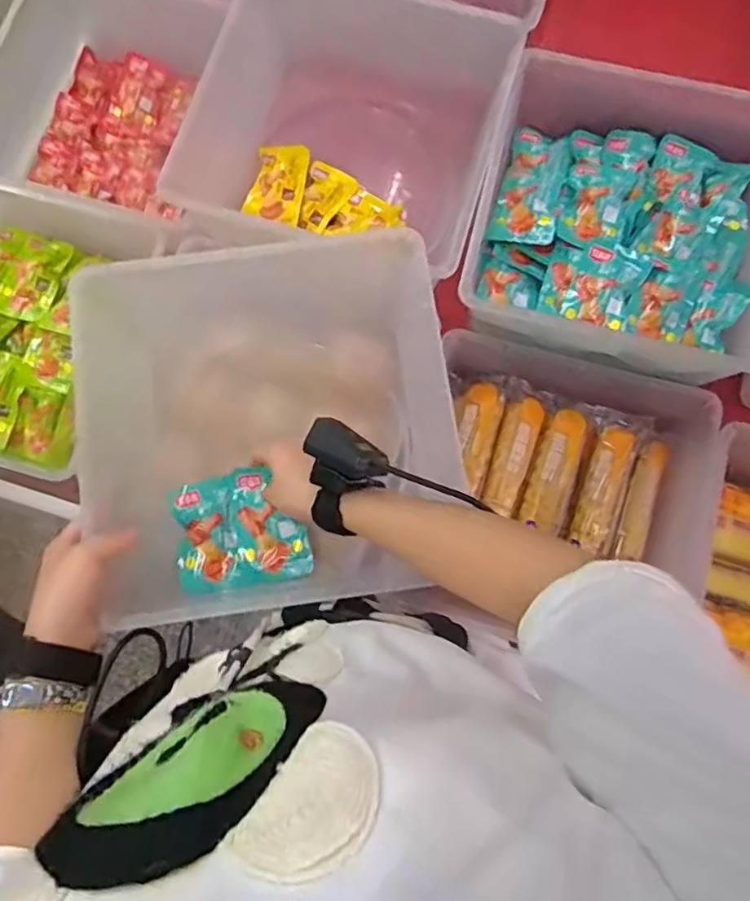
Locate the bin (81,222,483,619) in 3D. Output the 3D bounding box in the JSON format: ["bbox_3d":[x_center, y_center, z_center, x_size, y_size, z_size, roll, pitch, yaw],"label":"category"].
[{"bbox_3d":[-0.089,-0.026,0.580,0.311,0.178,0.287,-8,78,-2],"label":"bin"}]

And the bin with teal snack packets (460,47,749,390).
[{"bbox_3d":[0.253,-0.226,0.635,0.287,0.120,0.276,16,78,3],"label":"bin with teal snack packets"}]

